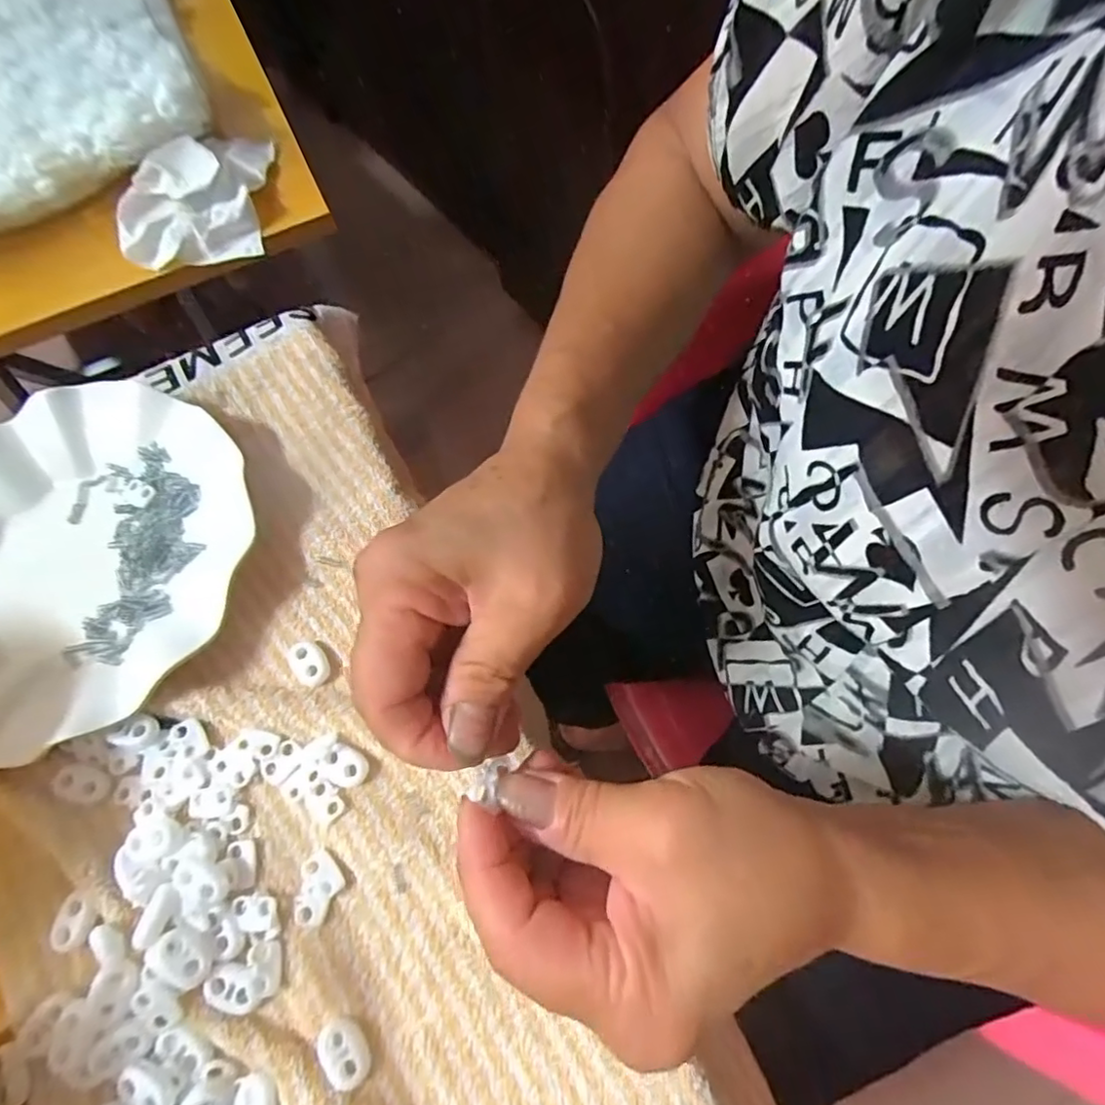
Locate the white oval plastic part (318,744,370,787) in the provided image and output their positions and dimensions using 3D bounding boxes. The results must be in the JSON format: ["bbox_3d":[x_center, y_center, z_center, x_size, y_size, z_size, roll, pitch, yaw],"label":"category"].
[{"bbox_3d":[-0.090,0.092,0.261,0.023,0.004,0.015,22,69,10],"label":"white oval plastic part"}]

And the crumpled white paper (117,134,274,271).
[{"bbox_3d":[-0.239,-0.240,0.401,0.092,0.037,0.111,-7,68,4],"label":"crumpled white paper"}]

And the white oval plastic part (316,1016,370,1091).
[{"bbox_3d":[-0.078,0.185,0.224,0.022,0.005,0.016,42,73,16],"label":"white oval plastic part"}]

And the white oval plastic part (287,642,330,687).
[{"bbox_3d":[-0.113,0.051,0.280,0.015,0.006,0.023,-36,71,-14],"label":"white oval plastic part"}]

